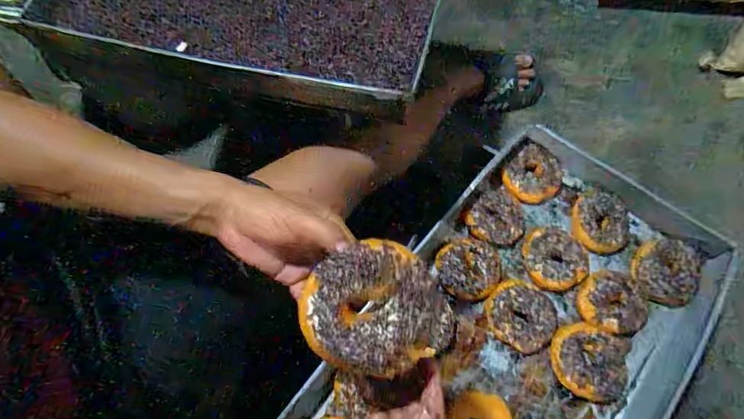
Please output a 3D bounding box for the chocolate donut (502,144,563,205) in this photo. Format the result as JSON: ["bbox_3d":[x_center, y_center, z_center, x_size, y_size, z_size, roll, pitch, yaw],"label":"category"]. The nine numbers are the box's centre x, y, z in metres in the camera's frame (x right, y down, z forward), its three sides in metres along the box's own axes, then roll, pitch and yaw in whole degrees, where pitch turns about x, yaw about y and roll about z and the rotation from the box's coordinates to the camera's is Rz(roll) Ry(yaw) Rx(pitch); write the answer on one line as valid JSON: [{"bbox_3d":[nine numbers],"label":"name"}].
[{"bbox_3d":[0.267,-0.058,0.719,0.092,0.029,0.097,0,68,1],"label":"chocolate donut"}]

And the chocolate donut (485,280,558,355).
[{"bbox_3d":[0.224,0.161,0.652,0.095,0.039,0.103,0,68,1],"label":"chocolate donut"}]

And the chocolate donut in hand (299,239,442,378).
[{"bbox_3d":[-0.001,0.074,0.336,0.101,0.033,0.097,9,88,-3],"label":"chocolate donut in hand"}]

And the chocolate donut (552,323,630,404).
[{"bbox_3d":[0.312,0.218,0.626,0.108,0.041,0.102,20,70,9],"label":"chocolate donut"}]

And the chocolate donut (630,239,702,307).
[{"bbox_3d":[0.449,0.089,0.662,0.081,0.037,0.102,24,71,11],"label":"chocolate donut"}]

